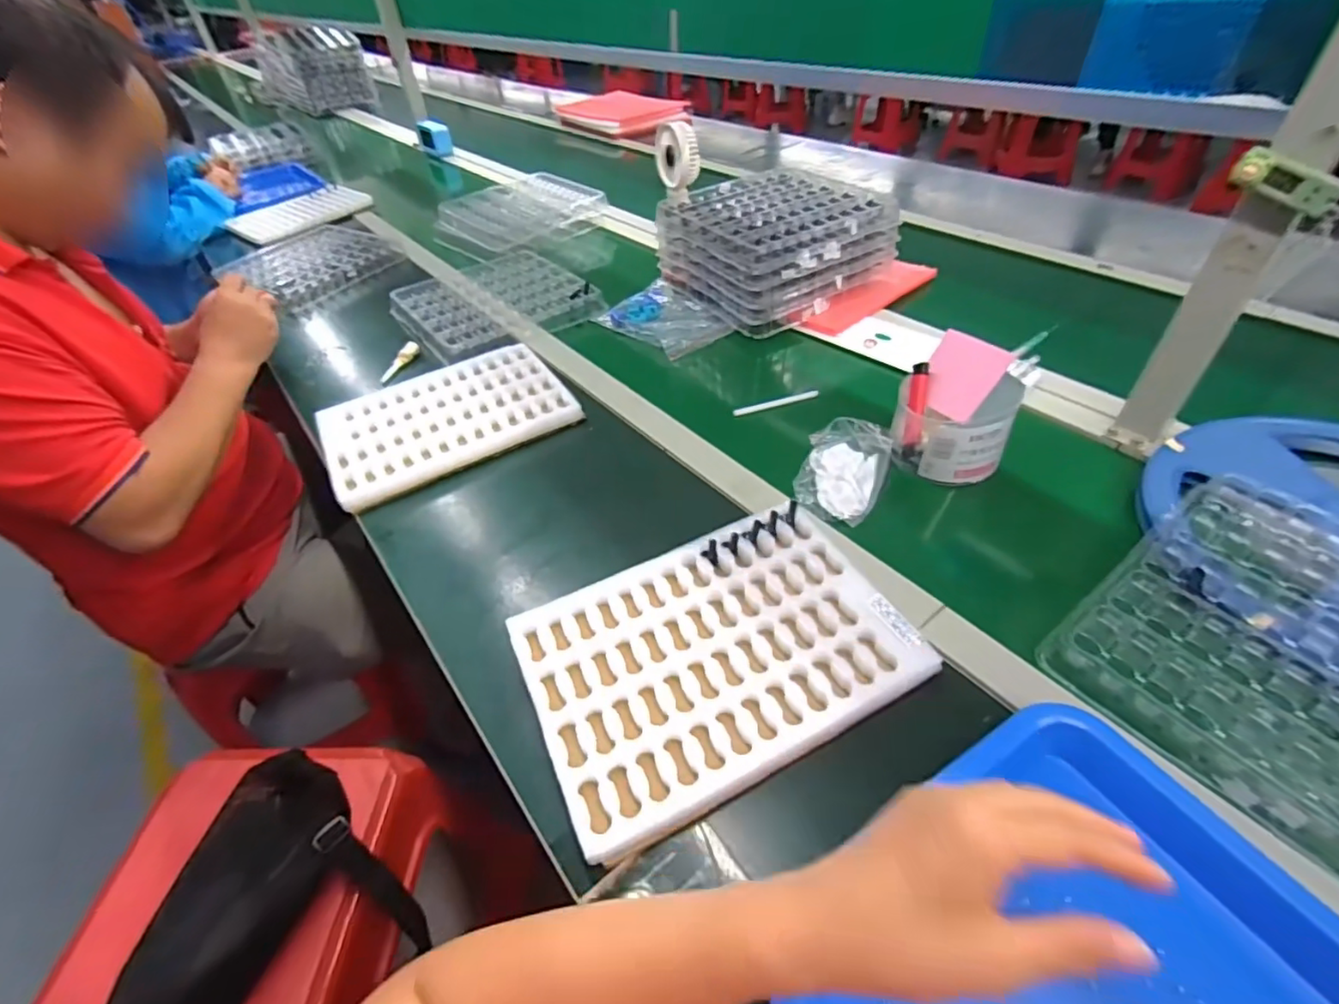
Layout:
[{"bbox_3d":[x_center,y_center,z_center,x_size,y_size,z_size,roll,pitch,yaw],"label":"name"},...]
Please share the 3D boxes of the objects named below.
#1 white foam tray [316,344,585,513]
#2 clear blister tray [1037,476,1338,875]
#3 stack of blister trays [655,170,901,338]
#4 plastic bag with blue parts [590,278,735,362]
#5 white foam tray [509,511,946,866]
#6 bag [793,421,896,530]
[{"bbox_3d":[-0.269,-0.101,0.719,0.273,0.028,0.190,-26,48,-19],"label":"white foam tray"},{"bbox_3d":[0.463,0.103,0.406,0.283,0.030,0.258,-30,49,-23],"label":"clear blister tray"},{"bbox_3d":[0.148,-0.388,0.892,0.255,0.110,0.276,-27,48,-21],"label":"stack of blister trays"},{"bbox_3d":[-0.005,-0.270,0.870,0.127,0.034,0.182,-32,50,-24],"label":"plastic bag with blue parts"},{"bbox_3d":[0.036,0.114,0.459,0.275,0.035,0.192,-22,47,-16],"label":"white foam tray"},{"bbox_3d":[0.172,-0.035,0.587,0.078,0.033,0.123,14,48,19],"label":"bag"}]

